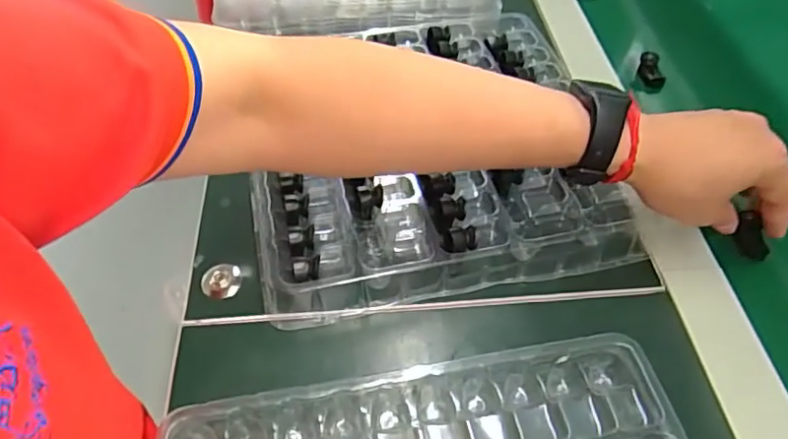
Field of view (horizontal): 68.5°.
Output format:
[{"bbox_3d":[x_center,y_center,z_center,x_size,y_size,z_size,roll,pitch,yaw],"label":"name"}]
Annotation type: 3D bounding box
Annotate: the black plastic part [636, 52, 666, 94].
[{"bbox_3d":[0.227,-0.130,0.510,0.015,0.027,0.031,-4,51,-4],"label":"black plastic part"}]

